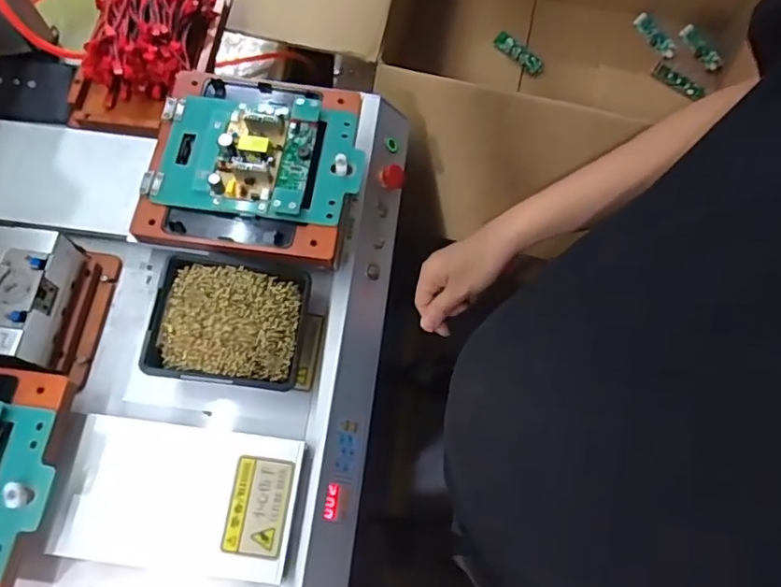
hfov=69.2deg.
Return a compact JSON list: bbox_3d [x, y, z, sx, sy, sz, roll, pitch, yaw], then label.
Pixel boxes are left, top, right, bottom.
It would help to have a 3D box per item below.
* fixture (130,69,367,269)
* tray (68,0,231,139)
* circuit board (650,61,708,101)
[{"bbox_3d":[-0.138,-0.140,0.575,0.207,0.037,0.205,10,69,1],"label":"fixture"},{"bbox_3d":[-0.287,-0.293,0.664,0.142,0.064,0.220,6,69,-1],"label":"tray"},{"bbox_3d":[0.517,-0.383,1.018,0.032,0.007,0.100,-44,63,7],"label":"circuit board"}]

